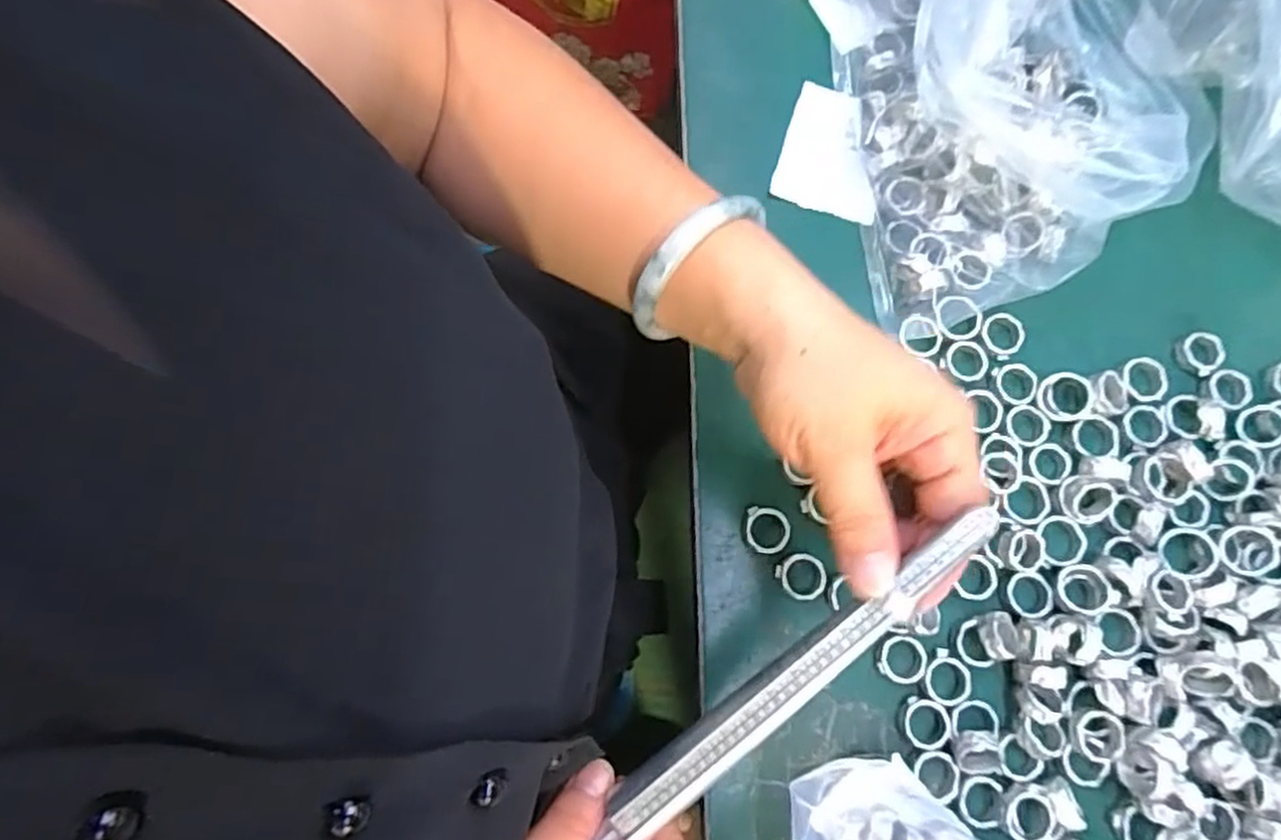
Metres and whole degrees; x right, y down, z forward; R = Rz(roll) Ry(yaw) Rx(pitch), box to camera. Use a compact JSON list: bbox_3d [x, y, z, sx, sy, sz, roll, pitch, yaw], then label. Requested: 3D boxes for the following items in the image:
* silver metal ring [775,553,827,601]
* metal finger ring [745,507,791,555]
[{"bbox_3d":[0.074,0.071,0.324,0.021,0.009,0.021,0,78,-2],"label":"silver metal ring"},{"bbox_3d":[0.059,0.052,0.329,0.020,0.007,0.021,0,78,-2],"label":"metal finger ring"}]

